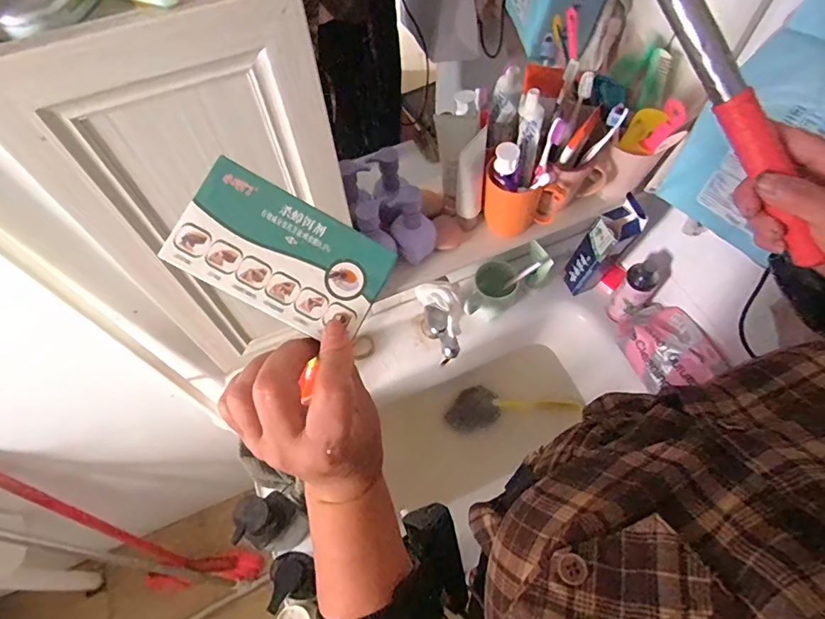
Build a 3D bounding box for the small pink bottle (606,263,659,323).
[{"bbox_3d":[0.391,-0.024,0.843,0.054,0.141,0.044,27,64,15],"label":"small pink bottle"}]

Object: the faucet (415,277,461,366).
[{"bbox_3d":[0.054,0.016,0.771,0.077,0.142,0.081,-21,26,-11],"label":"faucet"}]

